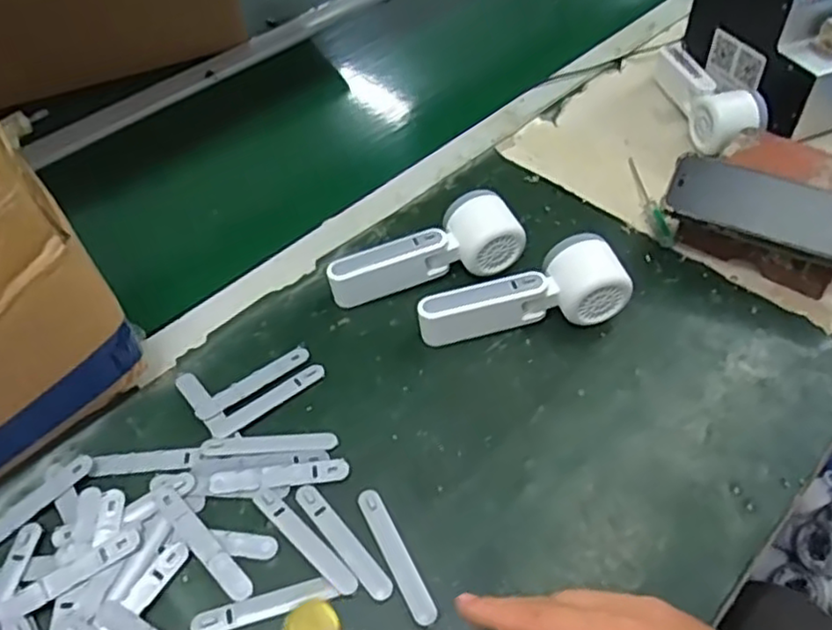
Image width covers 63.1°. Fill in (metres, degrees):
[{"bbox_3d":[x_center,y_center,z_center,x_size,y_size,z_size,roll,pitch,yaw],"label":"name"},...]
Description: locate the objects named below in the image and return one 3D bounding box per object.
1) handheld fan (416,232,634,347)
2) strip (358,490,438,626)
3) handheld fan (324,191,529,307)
[{"bbox_3d":[0.083,-0.016,0.543,0.166,0.054,0.052,-8,49,-4],"label":"handheld fan"},{"bbox_3d":[-0.013,0.155,0.440,0.015,0.004,0.094,-23,55,-15],"label":"strip"},{"bbox_3d":[0.006,-0.055,0.580,0.164,0.053,0.054,-13,50,-8],"label":"handheld fan"}]

